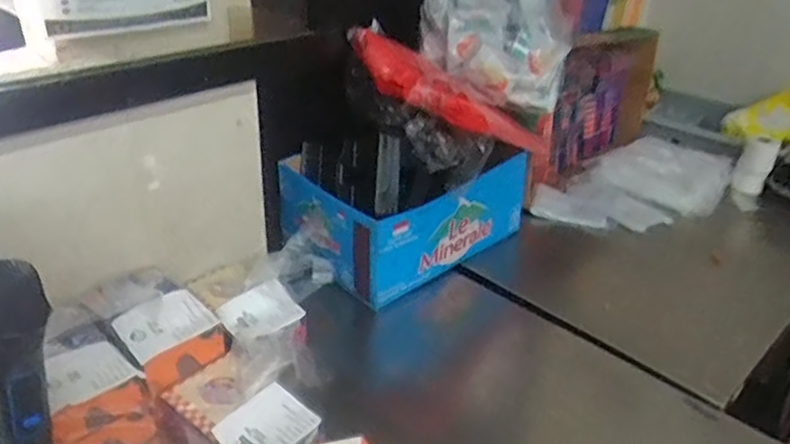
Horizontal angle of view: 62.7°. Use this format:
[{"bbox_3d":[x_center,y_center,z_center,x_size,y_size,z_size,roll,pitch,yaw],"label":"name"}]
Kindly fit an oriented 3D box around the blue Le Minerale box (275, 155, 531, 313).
[{"bbox_3d":[0.027,-0.030,1.167,0.392,0.176,0.257,-22,38,-37],"label":"blue Le Minerale box"}]

